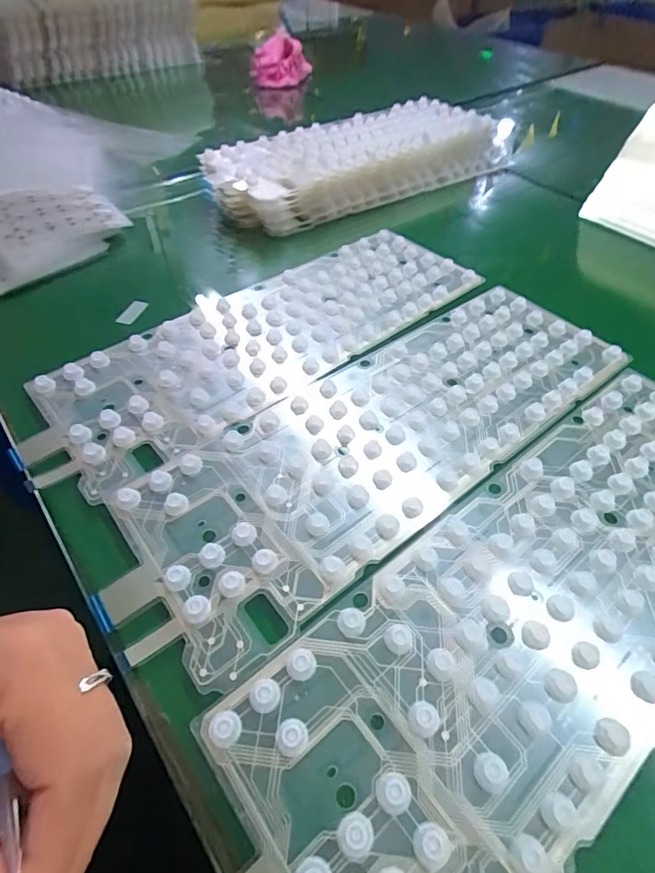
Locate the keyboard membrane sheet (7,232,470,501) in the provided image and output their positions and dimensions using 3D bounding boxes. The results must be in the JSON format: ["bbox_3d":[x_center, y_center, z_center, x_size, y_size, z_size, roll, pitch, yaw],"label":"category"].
[{"bbox_3d":[-0.043,-0.077,0.339,0.341,0.008,0.115,-34,57,-26],"label":"keyboard membrane sheet"}]

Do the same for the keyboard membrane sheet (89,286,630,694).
[{"bbox_3d":[0.038,-0.006,0.283,0.345,0.004,0.119,-31,56,-25],"label":"keyboard membrane sheet"}]

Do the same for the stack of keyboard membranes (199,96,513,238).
[{"bbox_3d":[0.026,-0.311,0.512,0.362,0.043,0.117,-25,55,-21],"label":"stack of keyboard membranes"}]

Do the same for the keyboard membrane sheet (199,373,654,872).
[{"bbox_3d":[0.103,0.077,0.218,0.345,0.007,0.117,-32,56,-25],"label":"keyboard membrane sheet"}]

